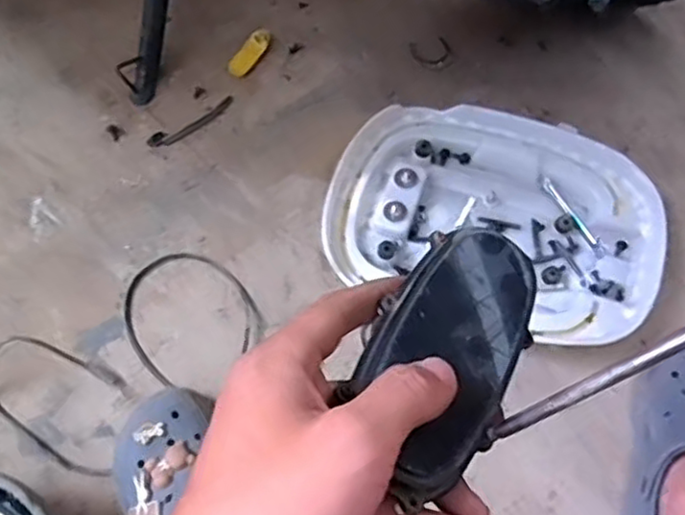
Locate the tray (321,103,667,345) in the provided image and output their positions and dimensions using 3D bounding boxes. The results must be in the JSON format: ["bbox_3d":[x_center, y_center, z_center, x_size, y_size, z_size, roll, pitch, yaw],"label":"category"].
[{"bbox_3d":[0.169,-0.046,0.790,0.364,0.043,0.263,18,67,7],"label":"tray"}]

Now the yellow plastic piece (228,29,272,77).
[{"bbox_3d":[-0.118,-0.265,0.897,0.027,0.014,0.072,34,70,13],"label":"yellow plastic piece"}]

